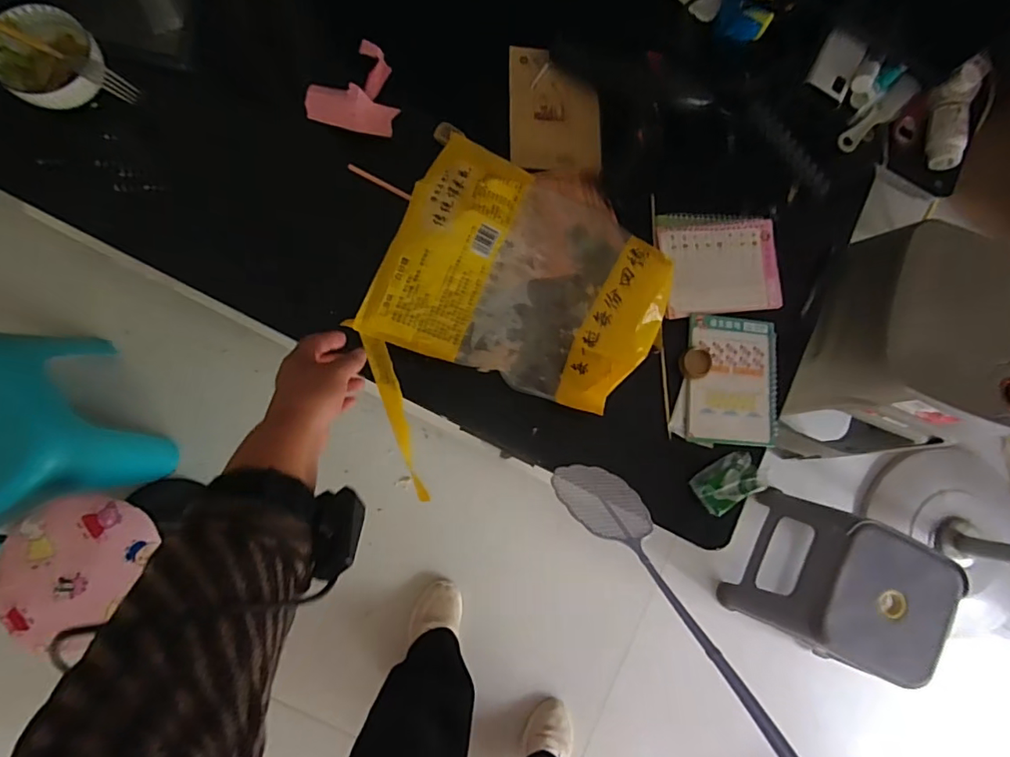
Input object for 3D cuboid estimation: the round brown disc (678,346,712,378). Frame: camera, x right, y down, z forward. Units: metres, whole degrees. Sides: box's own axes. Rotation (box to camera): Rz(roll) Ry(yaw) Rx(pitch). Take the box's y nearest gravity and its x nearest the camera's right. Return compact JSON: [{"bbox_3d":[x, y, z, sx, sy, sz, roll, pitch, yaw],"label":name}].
[{"bbox_3d":[0.256,-0.023,0.695,0.037,0.016,0.041,40,80,-2],"label":"round brown disc"}]

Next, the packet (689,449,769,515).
[{"bbox_3d":[0.293,0.135,0.681,0.091,0.030,0.056,-36,89,-10],"label":"packet"}]

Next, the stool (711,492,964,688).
[{"bbox_3d":[0.631,0.391,1.004,0.242,0.277,0.260,21,81,-5],"label":"stool"}]

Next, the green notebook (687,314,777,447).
[{"bbox_3d":[0.313,0.002,0.711,0.124,0.010,0.171,5,83,-7],"label":"green notebook"}]

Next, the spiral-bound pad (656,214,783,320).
[{"bbox_3d":[0.304,-0.163,0.728,0.168,0.012,0.144,-5,84,-8],"label":"spiral-bound pad"}]

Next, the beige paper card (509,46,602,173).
[{"bbox_3d":[0.070,-0.375,0.728,0.125,0.008,0.179,0,84,-1],"label":"beige paper card"}]

